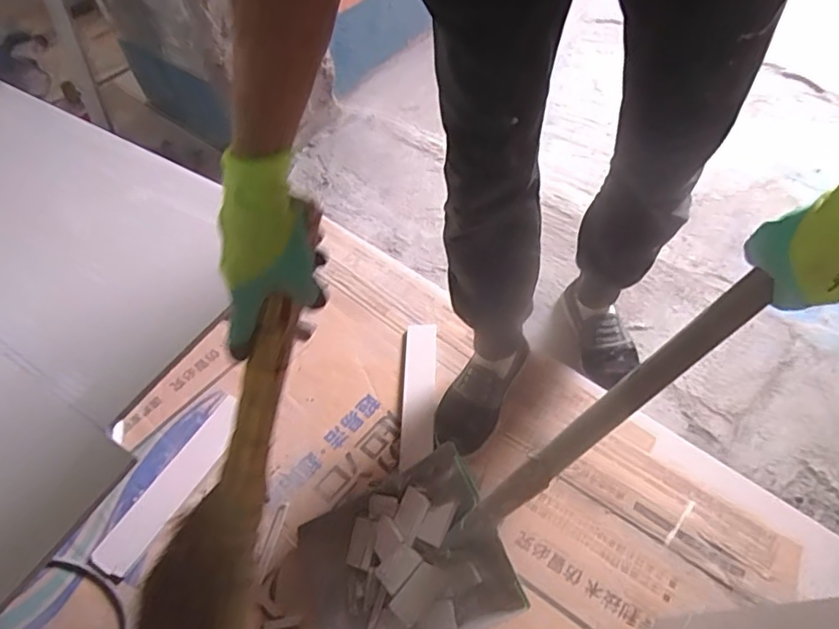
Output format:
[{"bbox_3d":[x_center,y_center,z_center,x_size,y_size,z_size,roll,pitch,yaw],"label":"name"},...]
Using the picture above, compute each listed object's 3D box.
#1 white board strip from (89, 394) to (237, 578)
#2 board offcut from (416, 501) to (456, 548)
[{"bbox_3d":[-0.380,0.258,0.877,0.067,0.011,0.292,24,60,18],"label":"white board strip"},{"bbox_3d":[0.023,0.280,0.761,0.038,0.004,0.059,15,69,30],"label":"board offcut"}]

